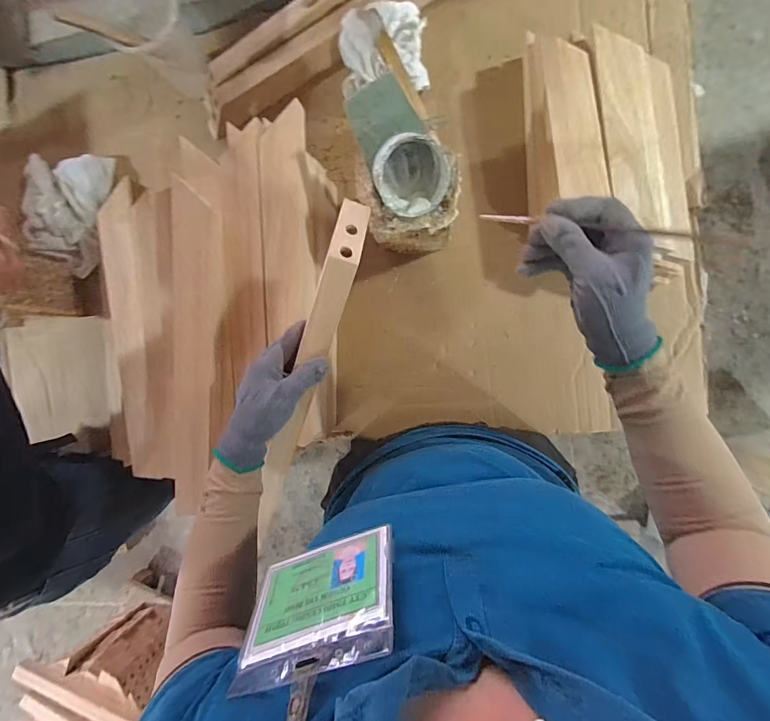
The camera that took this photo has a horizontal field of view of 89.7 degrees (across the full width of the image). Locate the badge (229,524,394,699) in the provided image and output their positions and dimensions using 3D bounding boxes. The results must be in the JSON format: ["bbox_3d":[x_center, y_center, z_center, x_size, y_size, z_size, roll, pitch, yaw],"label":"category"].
[{"bbox_3d":[-0.041,0.151,0.244,0.099,0.083,0.004,-23,112,11],"label":"badge"}]

